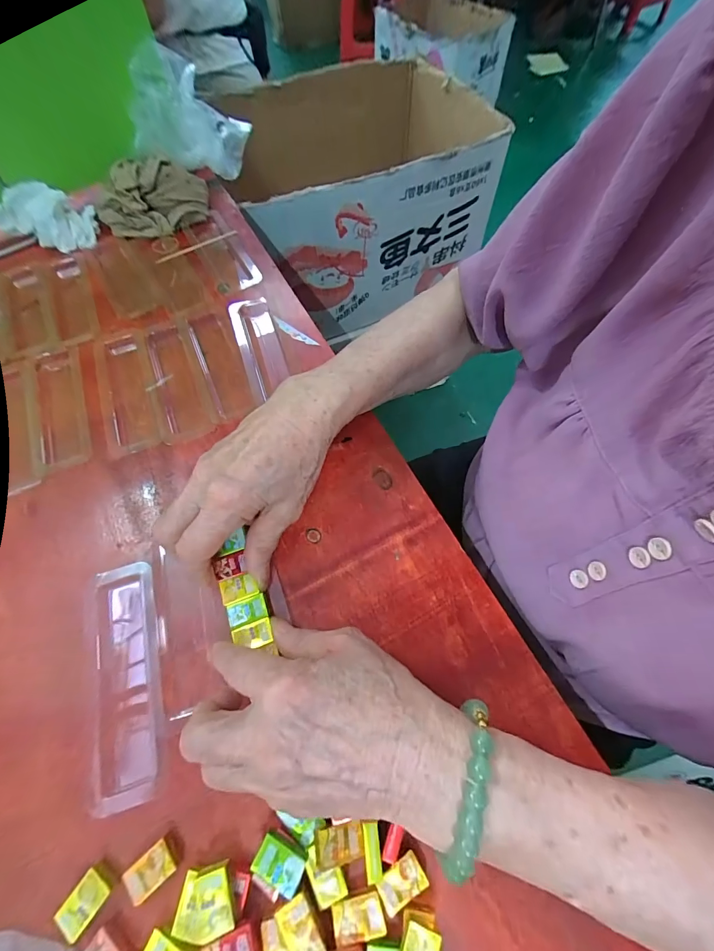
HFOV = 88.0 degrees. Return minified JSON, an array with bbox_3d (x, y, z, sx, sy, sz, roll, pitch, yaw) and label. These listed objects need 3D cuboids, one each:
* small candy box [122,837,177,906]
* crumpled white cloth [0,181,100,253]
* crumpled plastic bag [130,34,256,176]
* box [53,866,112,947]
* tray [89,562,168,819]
[{"bbox_3d":[-0.112,0.213,0.198,0.025,0.004,0.017,-37,71,-14],"label":"small candy box"},{"bbox_3d":[-0.352,-0.293,0.413,0.104,0.040,0.055,13,67,6],"label":"crumpled white cloth"},{"bbox_3d":[-0.202,-0.425,0.446,0.048,0.123,0.132,42,73,17],"label":"crumpled plastic bag"},{"bbox_3d":[-0.144,0.225,0.194,0.018,0.004,0.026,32,70,14],"label":"box"},{"bbox_3d":[-0.149,0.128,0.239,0.046,0.009,0.136,-15,67,-6],"label":"tray"}]

